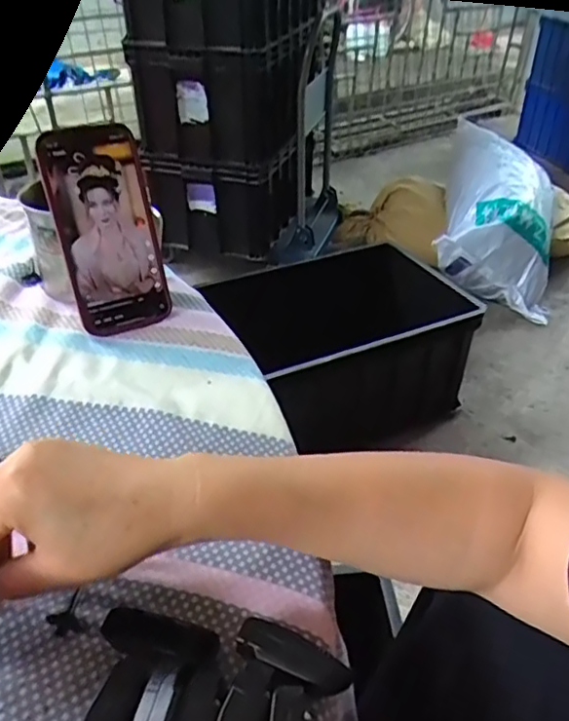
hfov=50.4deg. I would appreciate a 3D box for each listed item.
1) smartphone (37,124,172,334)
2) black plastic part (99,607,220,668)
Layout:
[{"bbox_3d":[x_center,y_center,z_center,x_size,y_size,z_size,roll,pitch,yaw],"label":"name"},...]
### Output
[{"bbox_3d":[-0.143,-0.104,0.489,0.078,0.159,0.008,-16,16,-21],"label":"smartphone"},{"bbox_3d":[-0.061,0.135,0.289,0.057,0.017,0.021,12,39,12],"label":"black plastic part"}]

